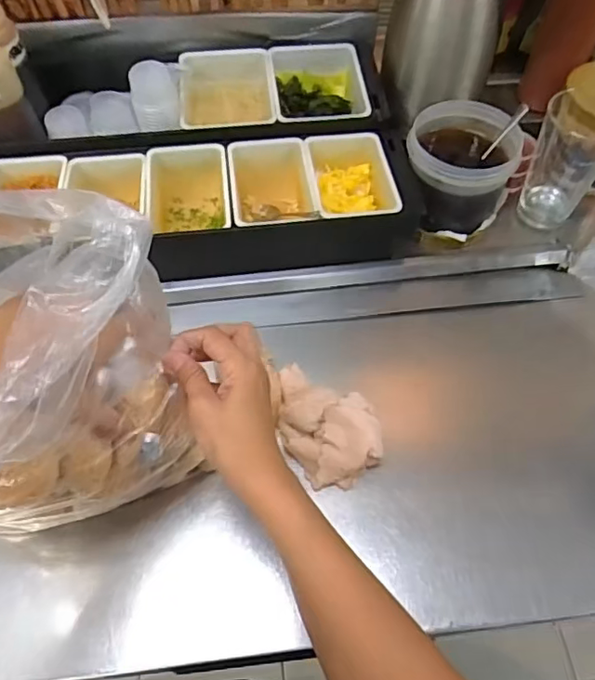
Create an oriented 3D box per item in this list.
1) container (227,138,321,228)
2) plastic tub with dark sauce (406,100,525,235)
[{"bbox_3d":[-0.029,-0.160,0.638,0.089,0.083,0.138,-6,59,-5],"label":"container"},{"bbox_3d":[0.187,-0.199,0.655,0.120,0.107,0.111,0,59,-1],"label":"plastic tub with dark sauce"}]

